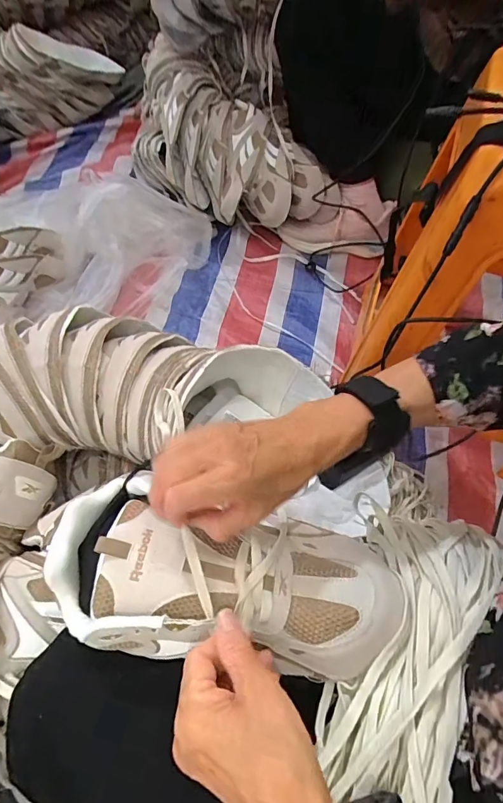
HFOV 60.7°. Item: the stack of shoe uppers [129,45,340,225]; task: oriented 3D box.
[{"bbox_3d":[-0.052,-0.541,0.925,0.505,0.215,0.212,27,63,13],"label":"stack of shoe uppers"}]

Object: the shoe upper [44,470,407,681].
[{"bbox_3d":[-0.021,0.129,0.330,0.264,0.054,0.121,9,61,4],"label":"shoe upper"}]

